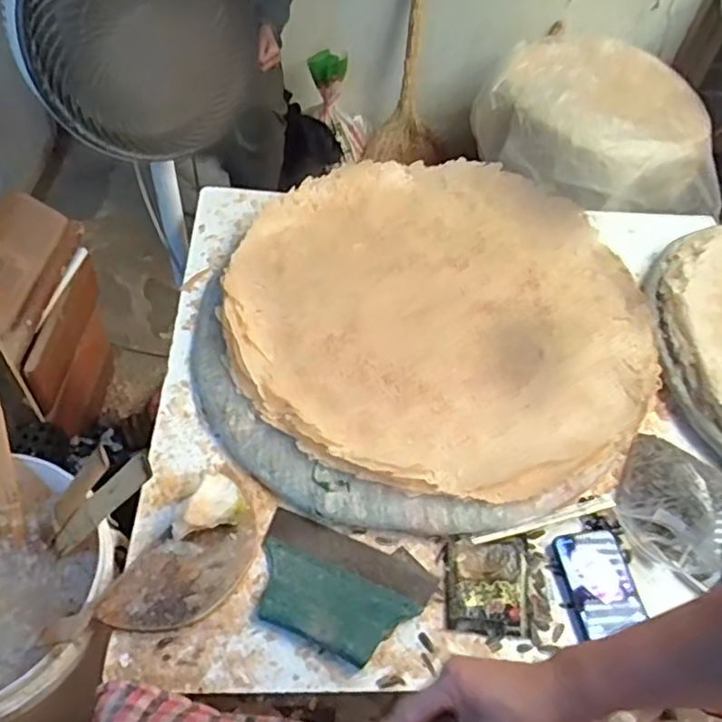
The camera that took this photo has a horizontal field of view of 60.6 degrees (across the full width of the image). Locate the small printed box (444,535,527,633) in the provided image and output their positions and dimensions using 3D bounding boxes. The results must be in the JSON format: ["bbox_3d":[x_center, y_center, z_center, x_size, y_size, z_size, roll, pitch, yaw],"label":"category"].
[{"bbox_3d":[0.141,0.246,0.684,0.090,0.013,0.099,6,53,-1],"label":"small printed box"}]

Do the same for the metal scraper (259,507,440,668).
[{"bbox_3d":[-0.026,0.242,0.668,0.189,0.024,0.125,22,54,10],"label":"metal scraper"}]

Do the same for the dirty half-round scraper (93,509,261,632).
[{"bbox_3d":[-0.184,0.222,0.656,0.092,0.013,0.169,35,57,20],"label":"dirty half-round scraper"}]

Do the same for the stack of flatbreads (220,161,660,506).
[{"bbox_3d":[0.121,-0.087,0.917,0.606,0.050,0.619,17,53,7],"label":"stack of flatbreads"}]

